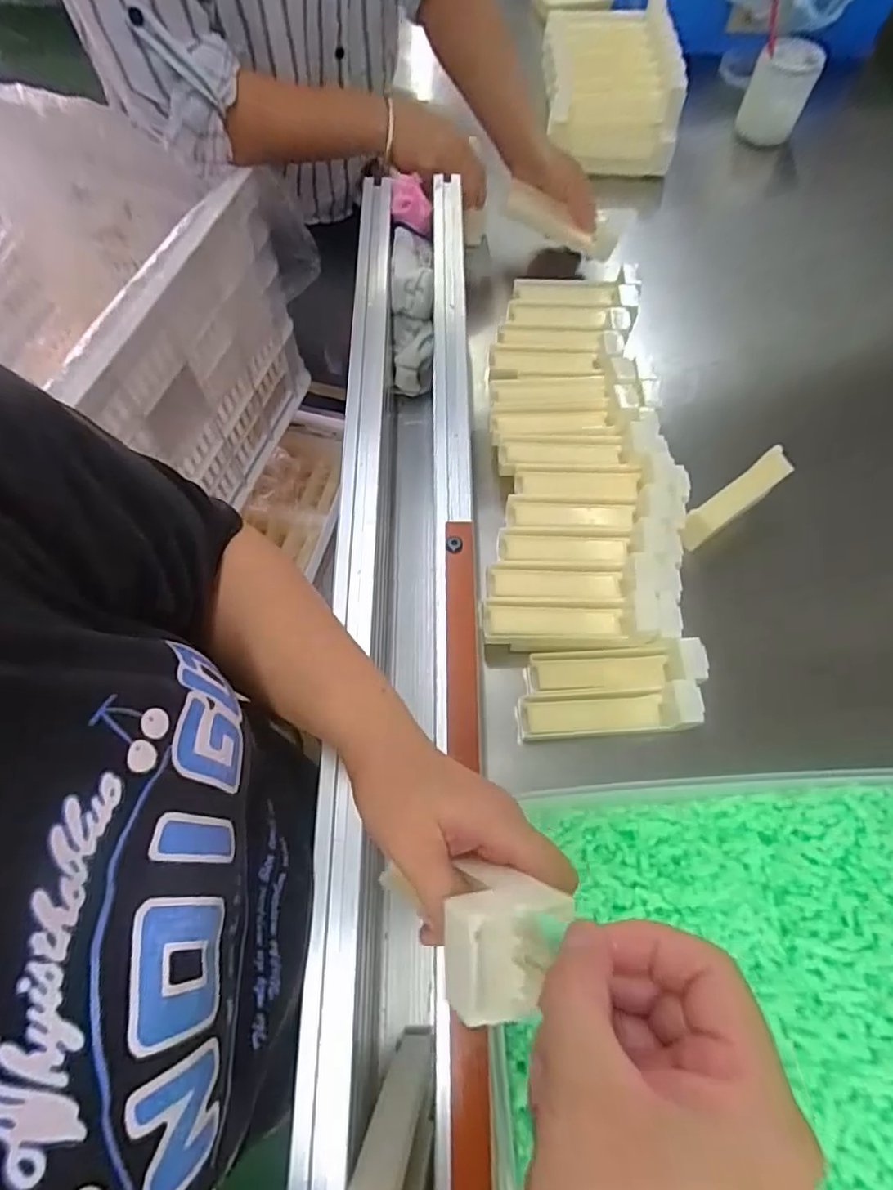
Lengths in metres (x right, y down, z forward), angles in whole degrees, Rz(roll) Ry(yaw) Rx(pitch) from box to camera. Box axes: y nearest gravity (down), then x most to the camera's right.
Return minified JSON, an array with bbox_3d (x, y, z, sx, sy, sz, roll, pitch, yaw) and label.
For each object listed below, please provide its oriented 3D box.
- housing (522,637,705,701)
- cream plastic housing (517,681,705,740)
[{"bbox_3d":[0.141,0.062,0.495,0.142,0.036,0.038,-3,69,-1],"label":"housing"},{"bbox_3d":[0.134,0.097,0.484,0.139,0.040,0.036,-2,69,-1],"label":"cream plastic housing"}]

